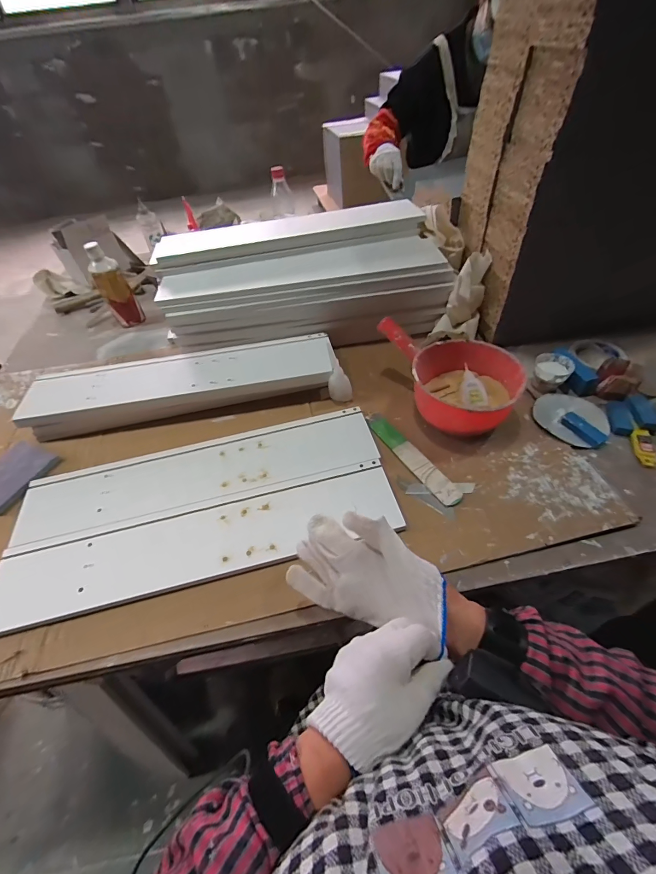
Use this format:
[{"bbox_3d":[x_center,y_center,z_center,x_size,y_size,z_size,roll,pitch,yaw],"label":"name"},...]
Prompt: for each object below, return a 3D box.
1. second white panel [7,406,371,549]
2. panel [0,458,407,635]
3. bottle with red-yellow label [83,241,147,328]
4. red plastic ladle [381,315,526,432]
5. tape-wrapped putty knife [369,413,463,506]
[{"bbox_3d":[-0.198,0.051,0.596,0.549,0.020,0.126,-13,49,-6],"label":"second white panel"},{"bbox_3d":[-0.172,0.142,0.515,0.545,0.018,0.119,-12,48,-6],"label":"panel"},{"bbox_3d":[-0.506,-0.360,0.868,0.068,0.167,0.052,-26,51,-17],"label":"bottle with red-yellow label"},{"bbox_3d":[0.194,-0.099,0.624,0.150,0.105,0.250,-34,54,-23],"label":"red plastic ladle"},{"bbox_3d":[0.131,0.028,0.589,0.036,0.007,0.206,-26,51,-17],"label":"tape-wrapped putty knife"}]

